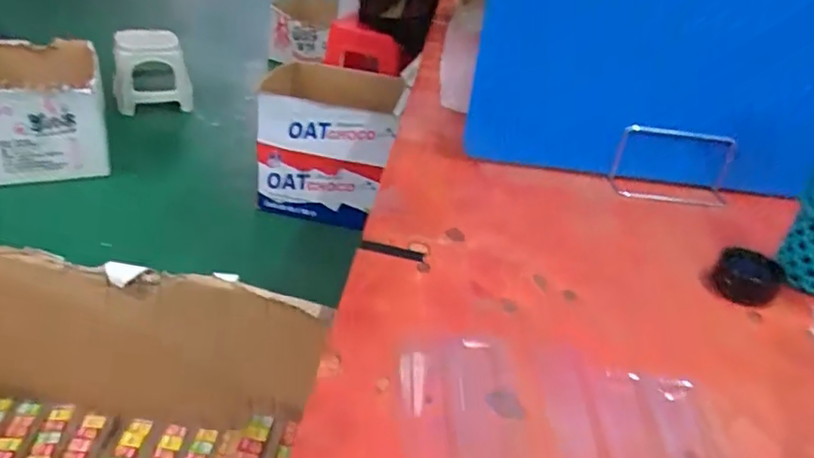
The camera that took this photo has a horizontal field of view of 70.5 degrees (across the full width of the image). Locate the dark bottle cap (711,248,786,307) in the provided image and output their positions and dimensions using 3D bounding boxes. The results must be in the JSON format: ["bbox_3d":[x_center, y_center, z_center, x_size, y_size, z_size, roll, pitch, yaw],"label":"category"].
[{"bbox_3d":[0.352,0.050,0.594,0.058,0.023,0.069,26,37,28],"label":"dark bottle cap"}]

